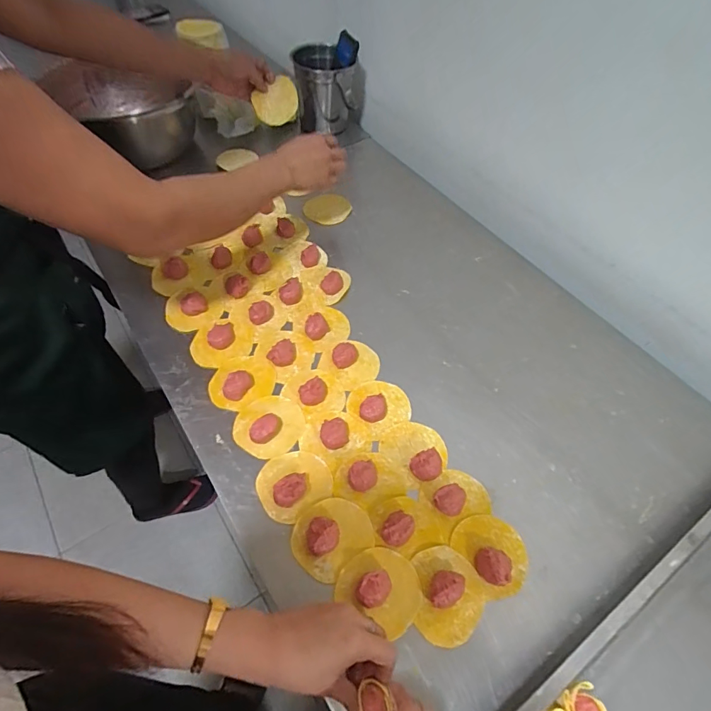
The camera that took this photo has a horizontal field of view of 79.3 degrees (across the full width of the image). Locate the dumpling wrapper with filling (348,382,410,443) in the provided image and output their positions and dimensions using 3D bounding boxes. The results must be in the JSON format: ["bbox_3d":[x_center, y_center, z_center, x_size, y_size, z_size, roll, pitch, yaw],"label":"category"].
[{"bbox_3d":[0.031,0.060,0.554,0.074,0.023,0.075,-29,63,-20],"label":"dumpling wrapper with filling"}]

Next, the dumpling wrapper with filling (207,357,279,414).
[{"bbox_3d":[-0.150,0.031,0.567,0.086,0.018,0.070,-28,63,-19],"label":"dumpling wrapper with filling"}]

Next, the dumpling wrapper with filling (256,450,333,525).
[{"bbox_3d":[-0.071,0.144,0.493,0.082,0.023,0.073,-31,64,-21],"label":"dumpling wrapper with filling"}]

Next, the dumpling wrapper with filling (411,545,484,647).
[{"bbox_3d":[0.097,0.240,0.433,0.069,0.024,0.087,2,57,-2],"label":"dumpling wrapper with filling"}]

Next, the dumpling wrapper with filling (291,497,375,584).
[{"bbox_3d":[-0.025,0.189,0.459,0.084,0.024,0.072,-36,66,-23],"label":"dumpling wrapper with filling"}]

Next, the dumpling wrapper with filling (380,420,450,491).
[{"bbox_3d":[0.074,0.111,0.520,0.074,0.020,0.077,-37,66,-23],"label":"dumpling wrapper with filling"}]

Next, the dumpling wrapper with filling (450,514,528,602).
[{"bbox_3d":[0.151,0.208,0.458,0.069,0.025,0.081,-27,63,-19],"label":"dumpling wrapper with filling"}]

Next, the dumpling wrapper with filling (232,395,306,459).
[{"bbox_3d":[-0.106,0.082,0.532,0.080,0.020,0.083,2,57,-2],"label":"dumpling wrapper with filling"}]

